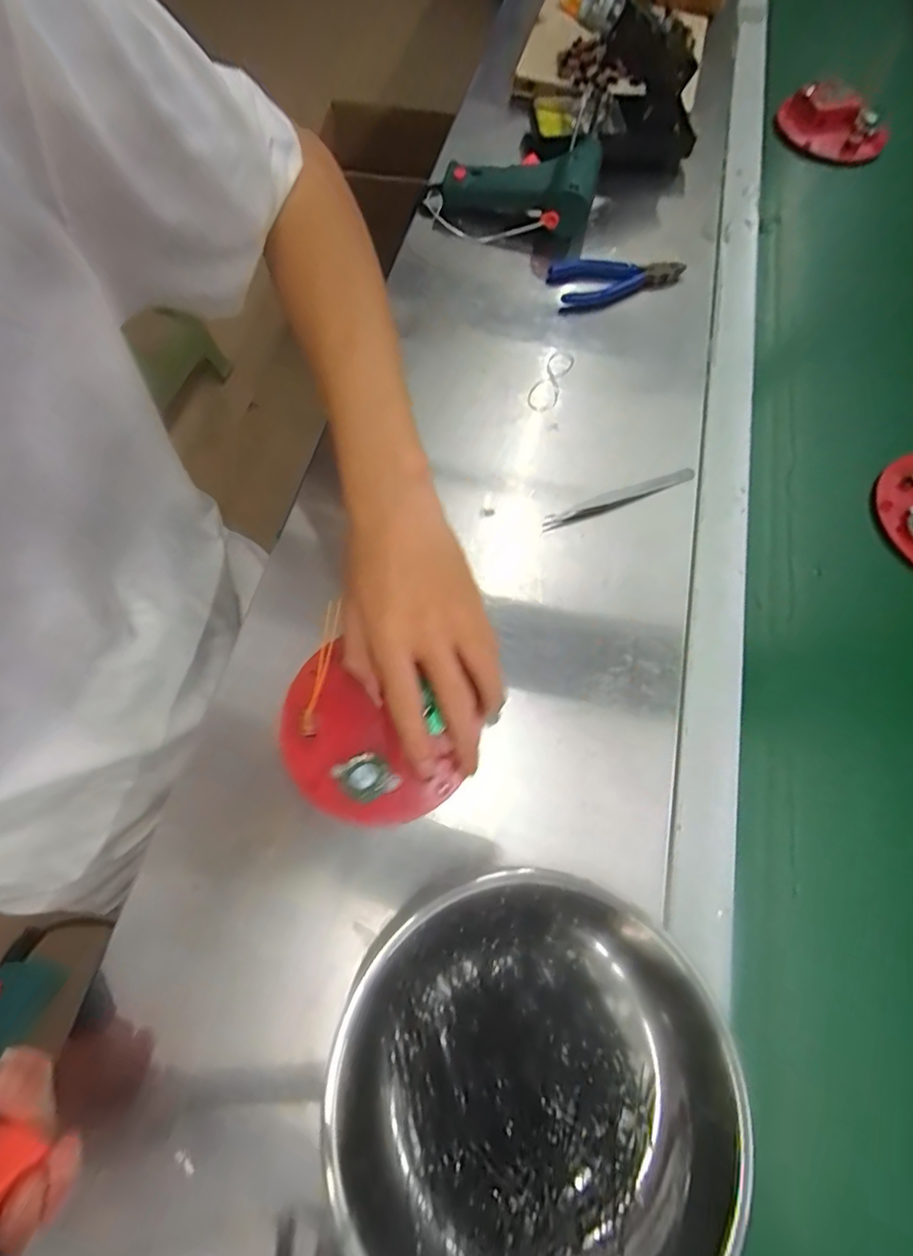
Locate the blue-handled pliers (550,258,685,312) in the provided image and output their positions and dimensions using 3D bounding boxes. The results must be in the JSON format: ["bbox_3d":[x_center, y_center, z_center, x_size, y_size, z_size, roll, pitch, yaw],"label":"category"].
[{"bbox_3d":[0.151,-0.340,0.509,0.123,0.022,0.052,-11,69,-6],"label":"blue-handled pliers"}]

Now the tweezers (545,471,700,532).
[{"bbox_3d":[0.128,-0.099,0.414,0.132,0.006,0.009,-22,70,-10],"label":"tweezers"}]

